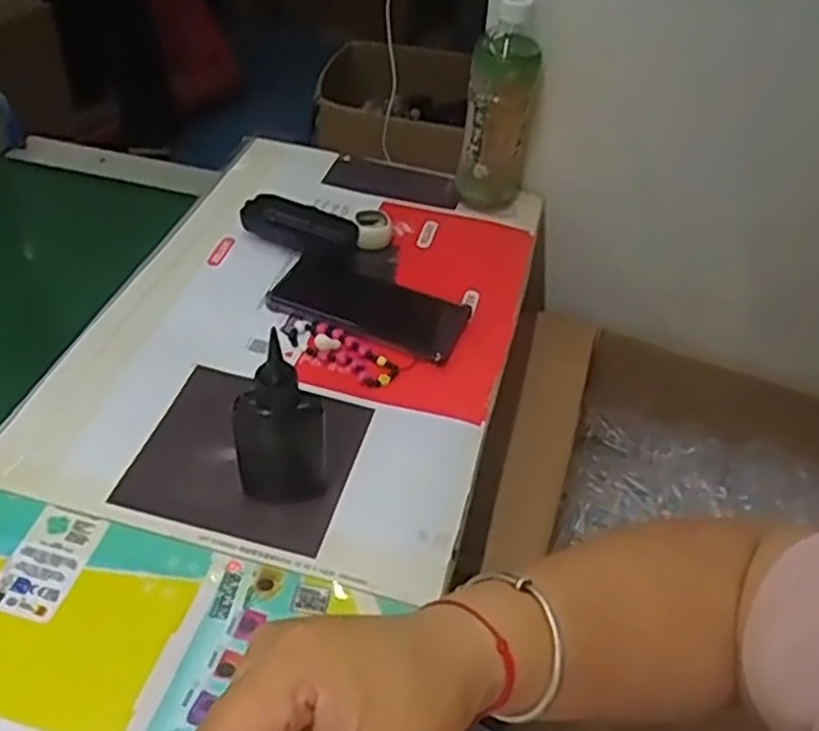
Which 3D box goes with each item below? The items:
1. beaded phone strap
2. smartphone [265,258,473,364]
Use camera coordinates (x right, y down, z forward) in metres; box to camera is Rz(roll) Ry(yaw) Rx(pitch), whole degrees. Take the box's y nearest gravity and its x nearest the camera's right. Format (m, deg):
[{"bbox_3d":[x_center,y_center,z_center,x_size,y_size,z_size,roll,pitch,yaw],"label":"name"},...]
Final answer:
[{"bbox_3d":[-0.054,-0.012,0.639,0.096,0.010,0.036,26,46,20],"label":"beaded phone strap"},{"bbox_3d":[-0.035,-0.053,0.680,0.161,0.011,0.080,19,44,12],"label":"smartphone"}]

